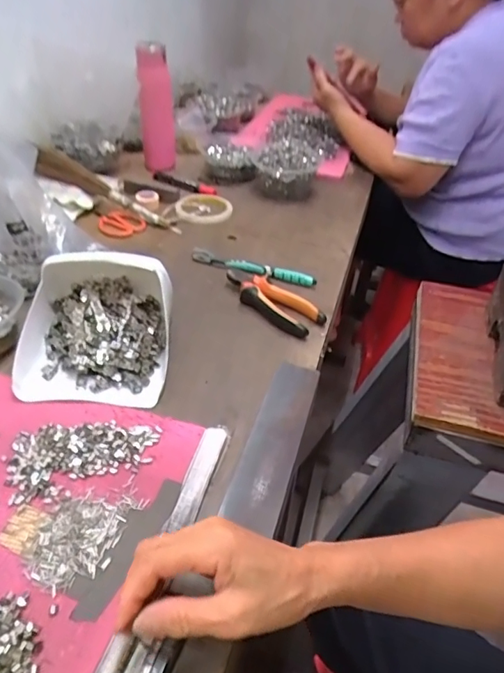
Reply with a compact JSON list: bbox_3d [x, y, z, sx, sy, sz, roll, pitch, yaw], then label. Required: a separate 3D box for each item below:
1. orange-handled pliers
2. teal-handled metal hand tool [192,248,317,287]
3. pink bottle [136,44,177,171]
[{"bbox_3d":[0.026,-0.050,0.654,0.053,0.022,0.150,-27,49,-33],"label":"orange-handled pliers"},{"bbox_3d":[-0.002,-0.096,0.718,0.187,0.022,0.021,16,40,13],"label":"teal-handled metal hand tool"},{"bbox_3d":[-0.179,-0.432,0.946,0.066,0.211,0.056,-10,41,-17],"label":"pink bottle"}]

